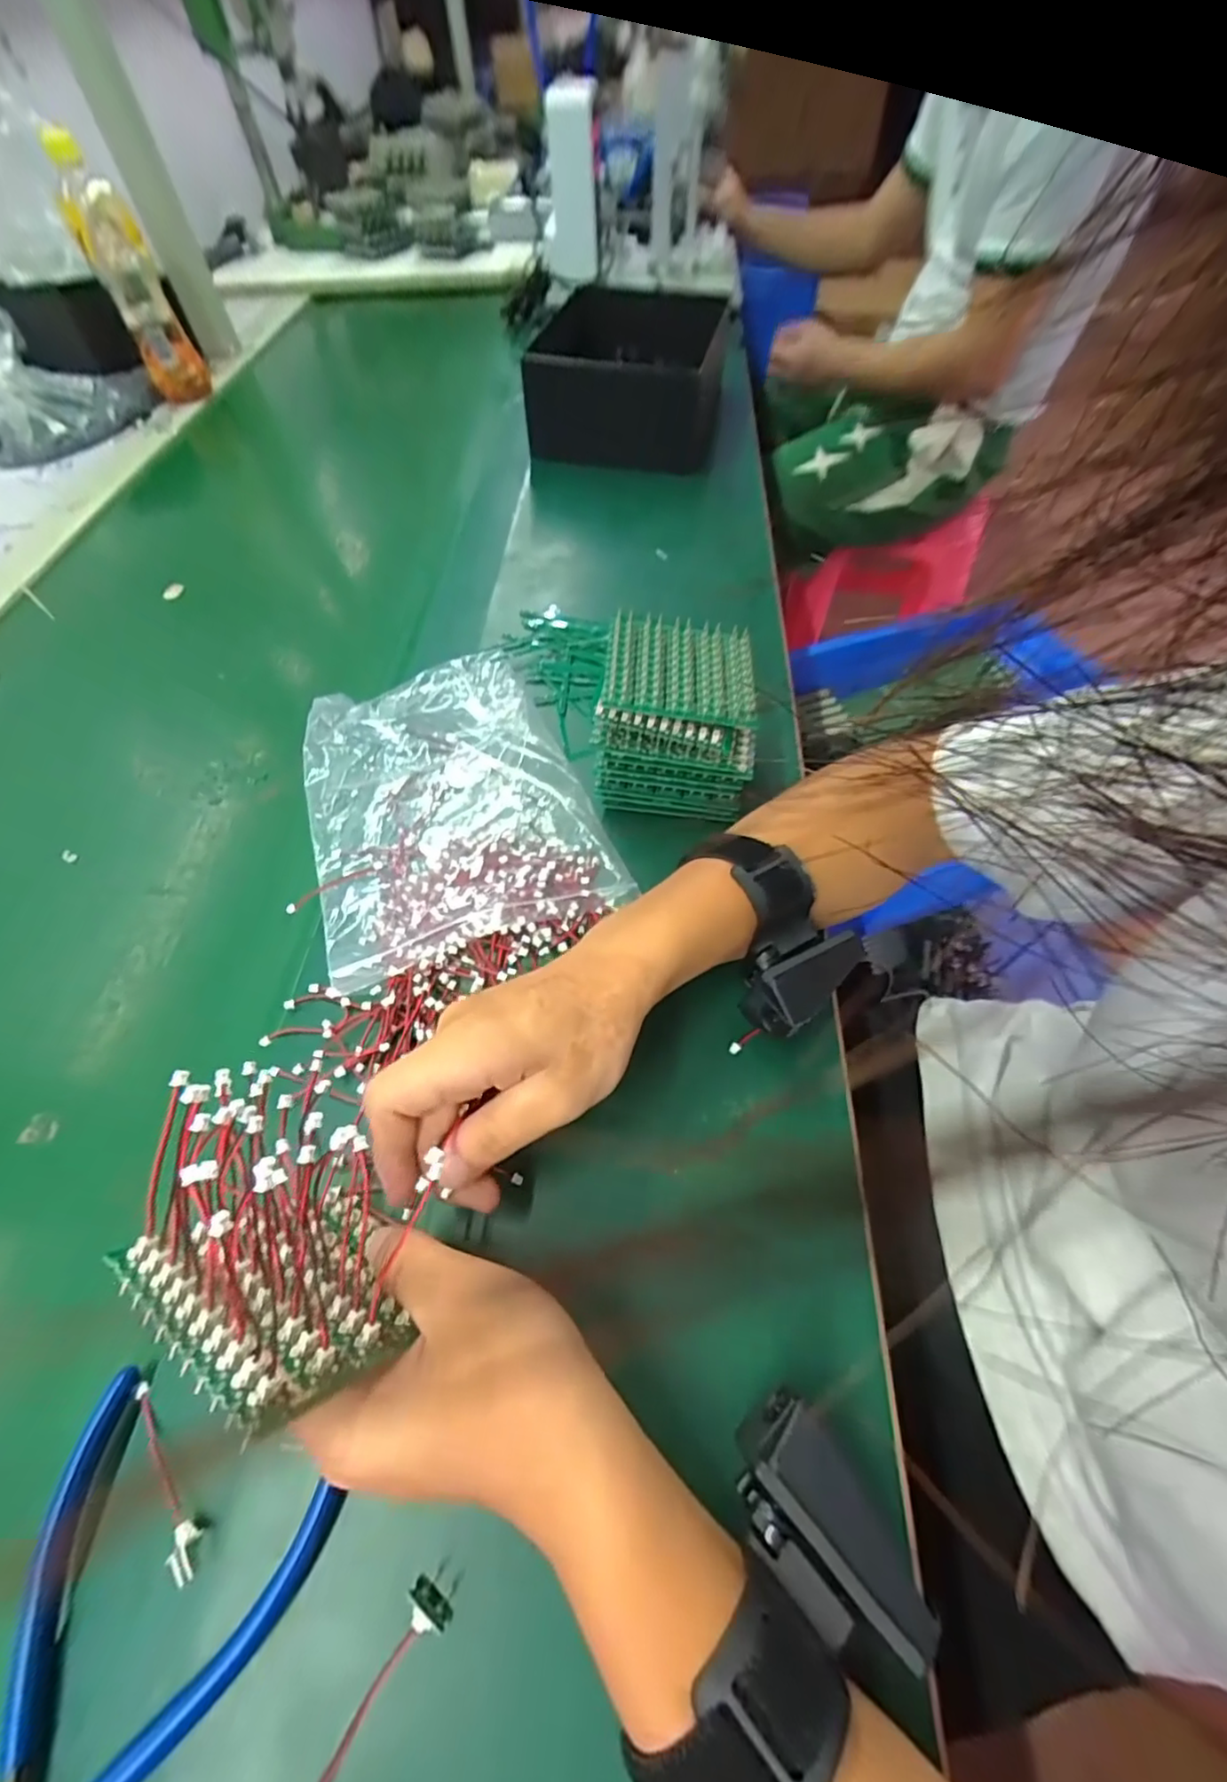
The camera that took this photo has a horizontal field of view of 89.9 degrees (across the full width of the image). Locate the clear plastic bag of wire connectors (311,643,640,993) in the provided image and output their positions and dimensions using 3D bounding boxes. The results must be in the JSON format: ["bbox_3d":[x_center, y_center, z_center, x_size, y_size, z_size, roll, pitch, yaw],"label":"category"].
[{"bbox_3d":[-0.109,-0.067,0.397,0.167,0.027,0.233,-21,59,-11],"label":"clear plastic bag of wire connectors"}]

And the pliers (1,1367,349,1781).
[{"bbox_3d":[-0.174,0.258,0.201,0.108,0.016,0.127,17,60,12],"label":"pliers"}]

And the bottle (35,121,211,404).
[{"bbox_3d":[-0.555,-0.702,0.707,0.065,0.207,0.059,-28,60,-14],"label":"bottle"}]

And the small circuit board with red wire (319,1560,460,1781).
[{"bbox_3d":[-0.075,0.262,0.197,0.016,0.014,0.063,24,62,16],"label":"small circuit board with red wire"}]

